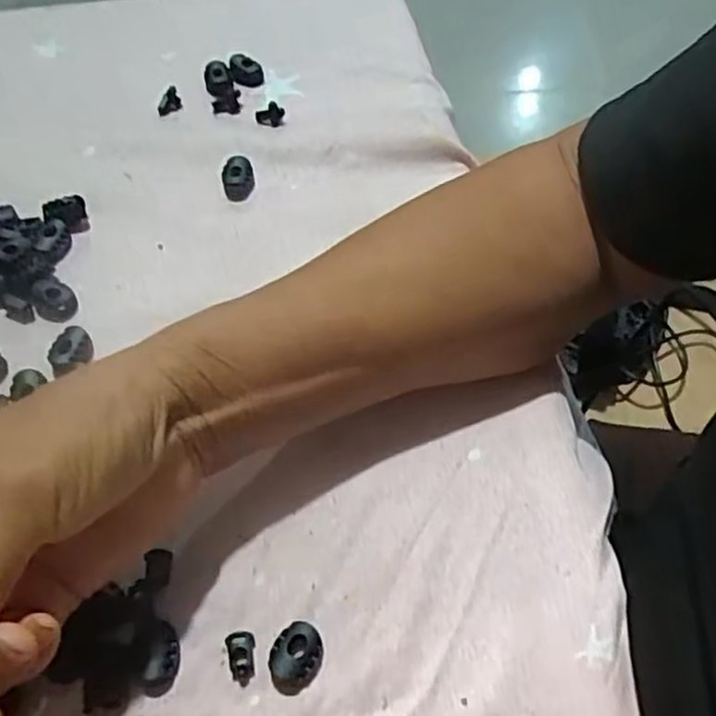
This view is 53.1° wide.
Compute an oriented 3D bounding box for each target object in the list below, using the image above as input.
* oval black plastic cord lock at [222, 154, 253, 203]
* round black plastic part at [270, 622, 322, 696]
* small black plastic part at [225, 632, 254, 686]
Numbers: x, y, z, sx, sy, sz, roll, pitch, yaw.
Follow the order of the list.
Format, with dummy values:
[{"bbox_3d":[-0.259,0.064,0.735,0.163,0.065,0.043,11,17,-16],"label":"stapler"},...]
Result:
[{"bbox_3d":[-0.068,-0.102,0.404,0.017,0.011,0.022,-7,58,-5],"label":"oval black plastic cord lock"},{"bbox_3d":[-0.024,0.112,0.268,0.018,0.008,0.024,16,58,10],"label":"round black plastic part"},{"bbox_3d":[-0.044,0.113,0.270,0.010,0.005,0.019,-10,58,-7],"label":"small black plastic part"}]

